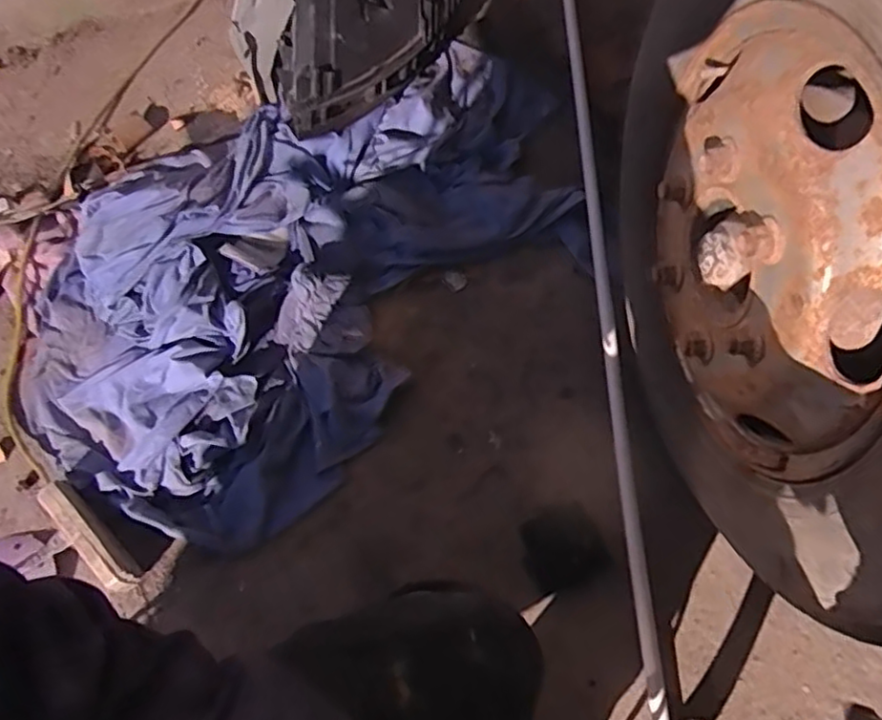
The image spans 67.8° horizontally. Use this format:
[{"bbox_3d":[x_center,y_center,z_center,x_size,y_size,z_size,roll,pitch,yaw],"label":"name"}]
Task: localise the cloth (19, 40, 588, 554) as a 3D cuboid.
[{"bbox_3d":[-0.177,-0.159,0.994,0.949,0.114,0.602,-32,70,-13],"label":"cloth"}]

